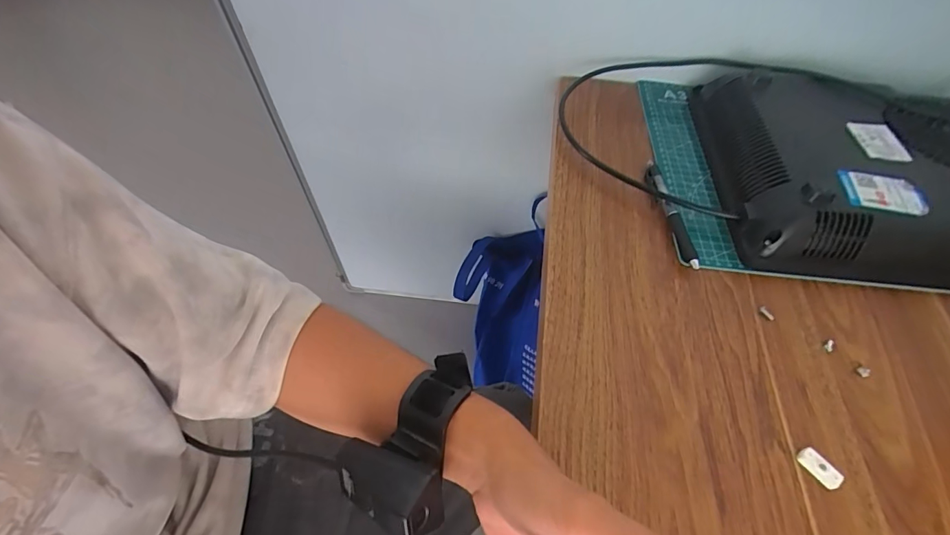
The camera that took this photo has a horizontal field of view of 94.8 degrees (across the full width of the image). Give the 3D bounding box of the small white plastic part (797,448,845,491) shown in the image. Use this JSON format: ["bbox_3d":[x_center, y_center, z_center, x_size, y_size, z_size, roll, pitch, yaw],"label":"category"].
[{"bbox_3d":[0.231,0.134,0.292,0.014,0.008,0.026,-24,60,-21],"label":"small white plastic part"}]

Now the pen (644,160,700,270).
[{"bbox_3d":[0.185,-0.055,0.419,0.020,0.013,0.138,2,54,-4],"label":"pen"}]

